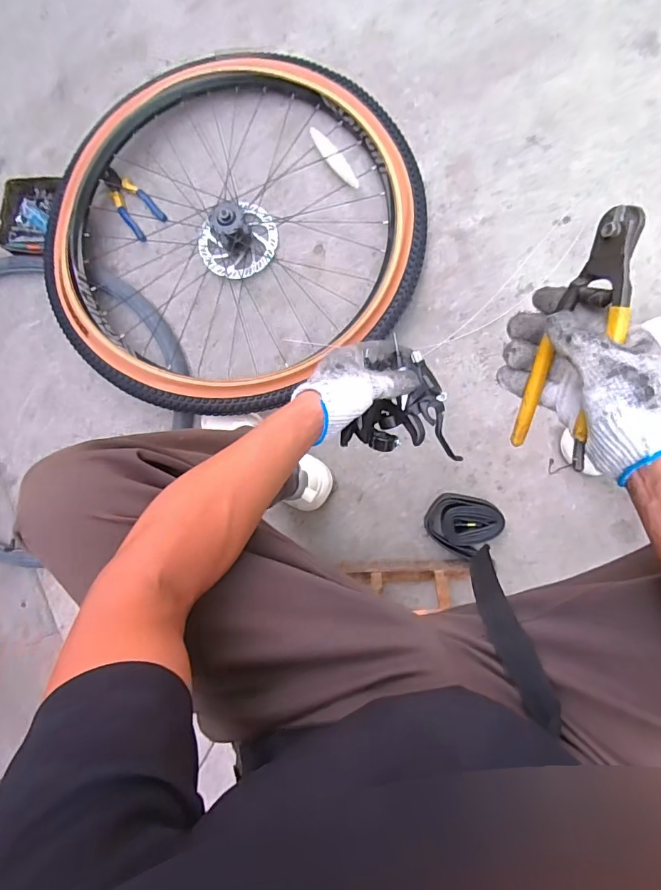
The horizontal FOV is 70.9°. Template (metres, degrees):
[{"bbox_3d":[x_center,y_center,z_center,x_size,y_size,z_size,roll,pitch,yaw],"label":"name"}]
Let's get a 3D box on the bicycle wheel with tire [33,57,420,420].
[{"bbox_3d":[-0.210,-0.438,0.865,0.679,0.126,0.724,0,88,9],"label":"bicycle wheel with tire"}]

